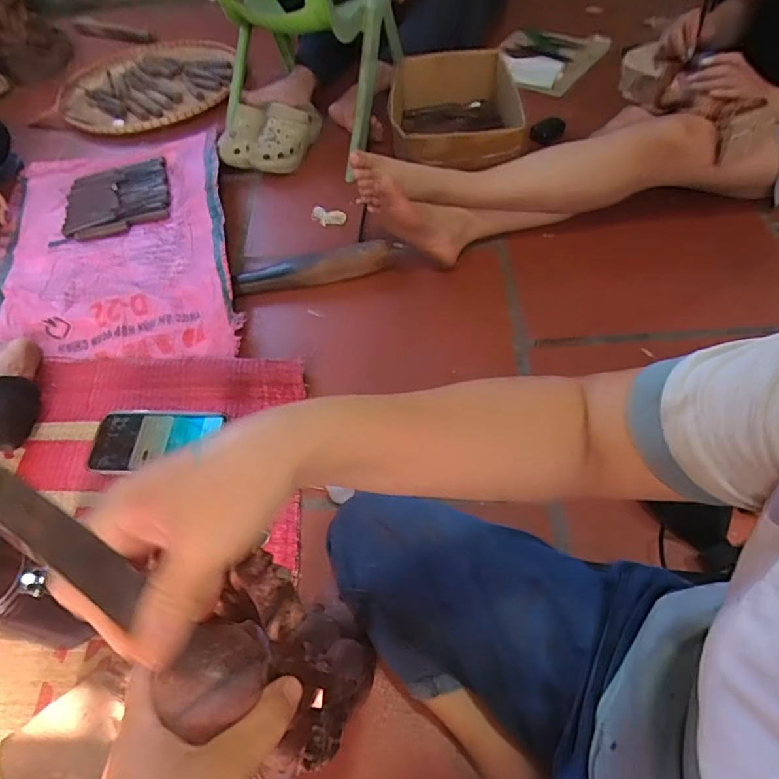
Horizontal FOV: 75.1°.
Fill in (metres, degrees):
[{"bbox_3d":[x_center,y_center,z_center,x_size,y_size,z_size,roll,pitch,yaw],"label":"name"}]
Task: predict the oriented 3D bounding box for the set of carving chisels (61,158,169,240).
[{"bbox_3d":[-0.598,-0.423,1.106,0.218,0.019,0.225,-16,55,-6],"label":"set of carving chisels"}]

